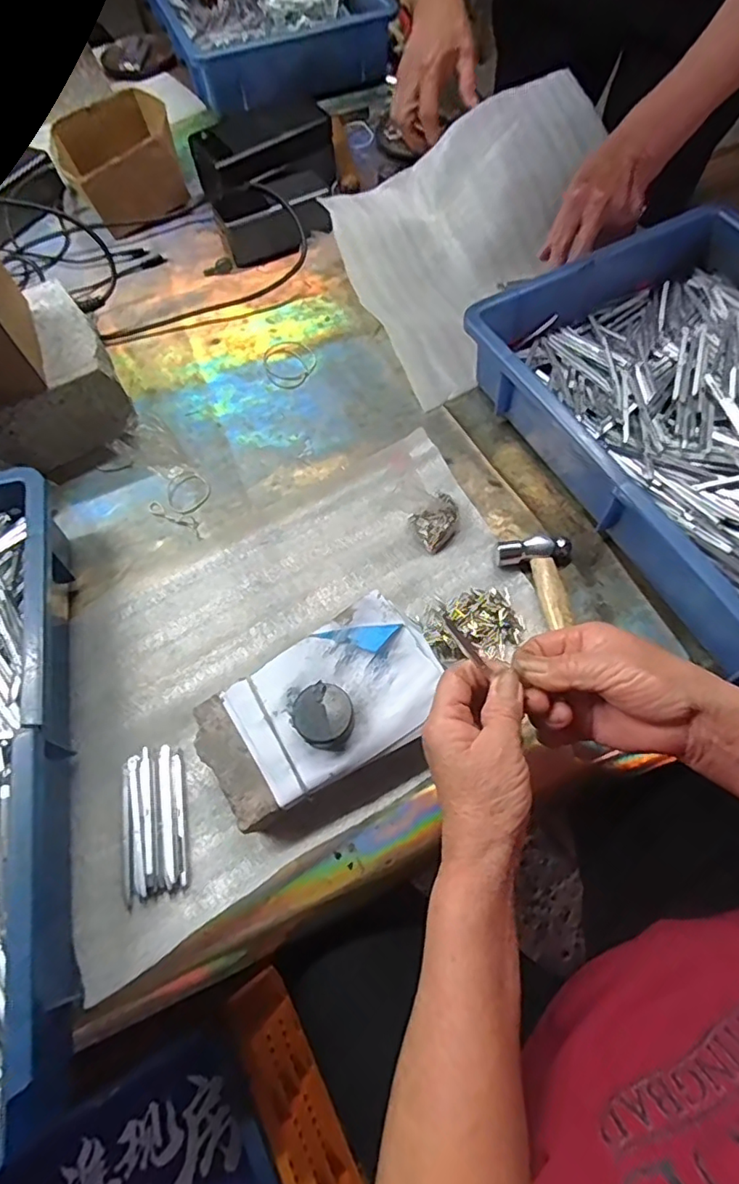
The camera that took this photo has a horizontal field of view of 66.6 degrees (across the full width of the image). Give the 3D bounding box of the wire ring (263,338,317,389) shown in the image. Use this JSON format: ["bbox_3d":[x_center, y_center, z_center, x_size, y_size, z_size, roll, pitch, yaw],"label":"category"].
[{"bbox_3d":[-0.085,-0.238,0.585,0.058,0.005,0.063,-1,64,3],"label":"wire ring"}]

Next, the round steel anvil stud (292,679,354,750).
[{"bbox_3d":[-0.030,0.081,0.366,0.037,0.021,0.037,-1,64,3],"label":"round steel anvil stud"}]

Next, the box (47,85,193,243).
[{"bbox_3d":[-0.295,-0.520,0.680,0.140,0.064,0.144,-34,67,-13],"label":"box"}]

